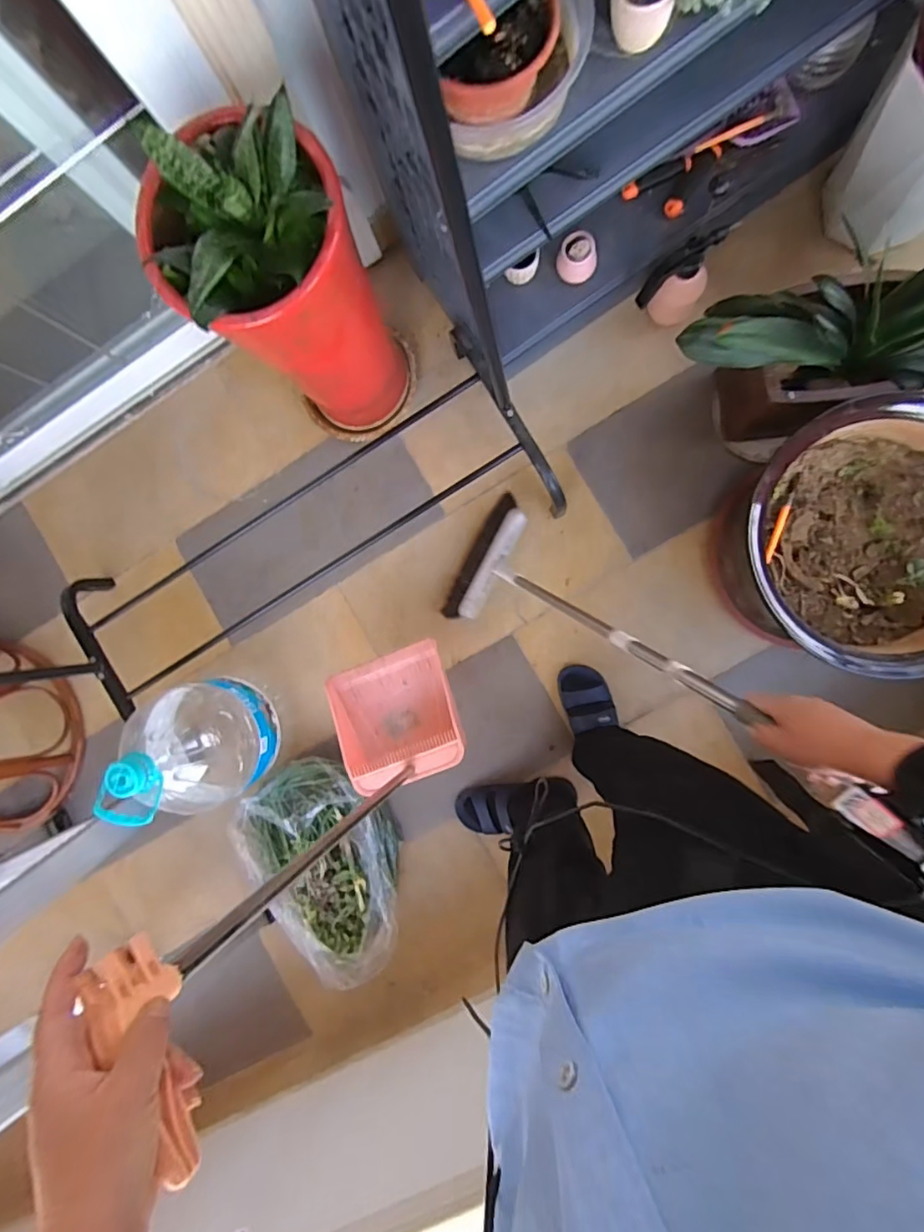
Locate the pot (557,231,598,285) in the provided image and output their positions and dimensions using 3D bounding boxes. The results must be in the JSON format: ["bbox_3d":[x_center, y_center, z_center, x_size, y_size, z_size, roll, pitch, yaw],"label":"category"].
[{"bbox_3d":[0.217,-0.672,1.051,0.064,0.060,0.065,0,92,6],"label":"pot"}]

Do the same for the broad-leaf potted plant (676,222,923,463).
[{"bbox_3d":[0.617,-0.435,0.918,0.508,0.424,0.232,-17,90,7],"label":"broad-leaf potted plant"}]

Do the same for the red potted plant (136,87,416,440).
[{"bbox_3d":[-0.266,-0.522,0.957,0.271,0.581,0.243,-33,88,7],"label":"red potted plant"}]

